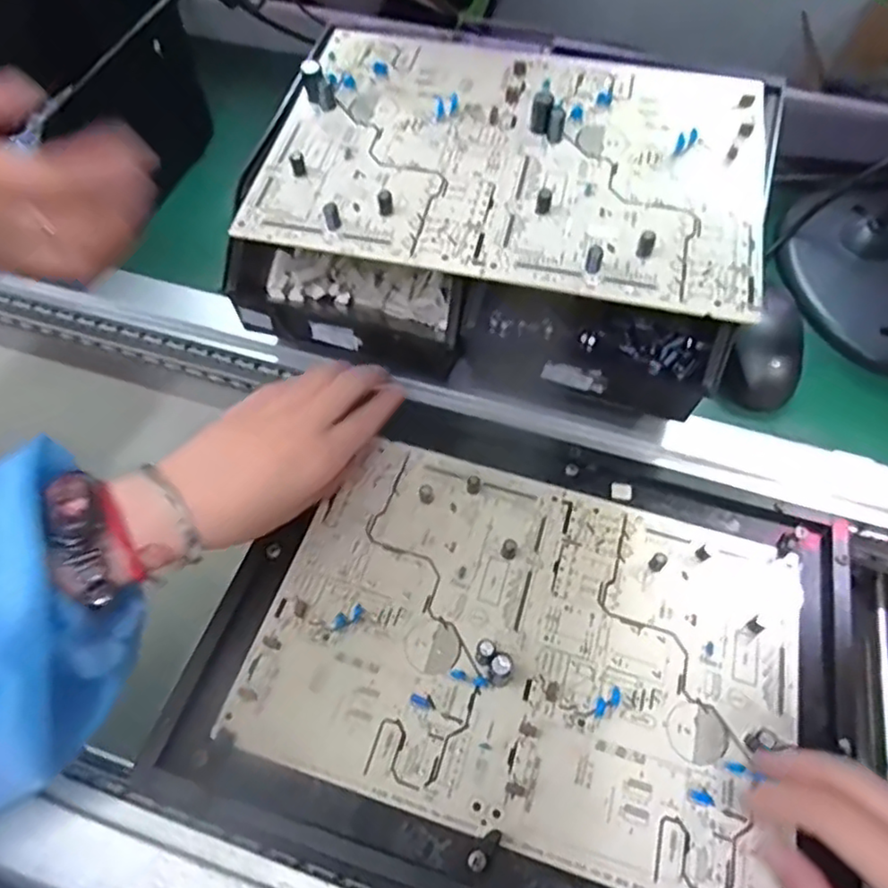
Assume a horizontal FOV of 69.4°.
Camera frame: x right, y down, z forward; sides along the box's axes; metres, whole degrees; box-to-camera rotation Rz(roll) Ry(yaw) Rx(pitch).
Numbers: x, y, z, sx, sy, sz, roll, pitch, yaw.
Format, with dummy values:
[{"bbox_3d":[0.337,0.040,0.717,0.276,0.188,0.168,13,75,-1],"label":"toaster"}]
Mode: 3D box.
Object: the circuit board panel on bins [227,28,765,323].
[{"bbox_3d":[0.042,-0.178,0.386,0.283,0.023,0.199,12,57,6],"label":"circuit board panel on bins"}]

